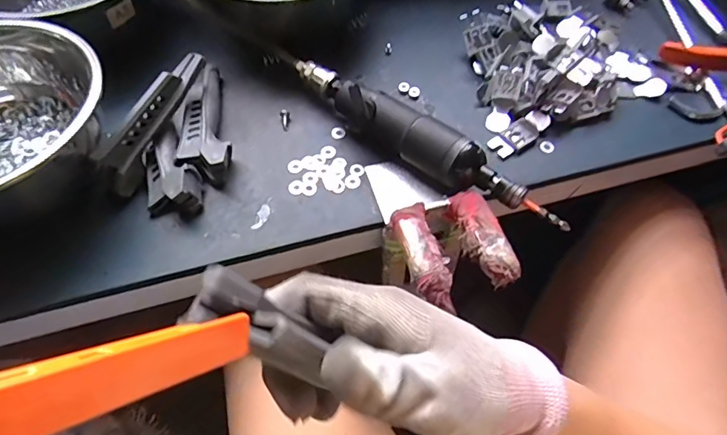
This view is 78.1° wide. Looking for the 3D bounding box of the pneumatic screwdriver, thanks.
[{"bbox_3d":[0.042,-0.062,0.370,0.254,0.045,0.035,34,63,19],"label":"pneumatic screwdriver"}]

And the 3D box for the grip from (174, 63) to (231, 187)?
[{"bbox_3d":[-0.140,-0.086,0.392,0.040,0.028,0.128,-11,58,-9],"label":"grip"}]

